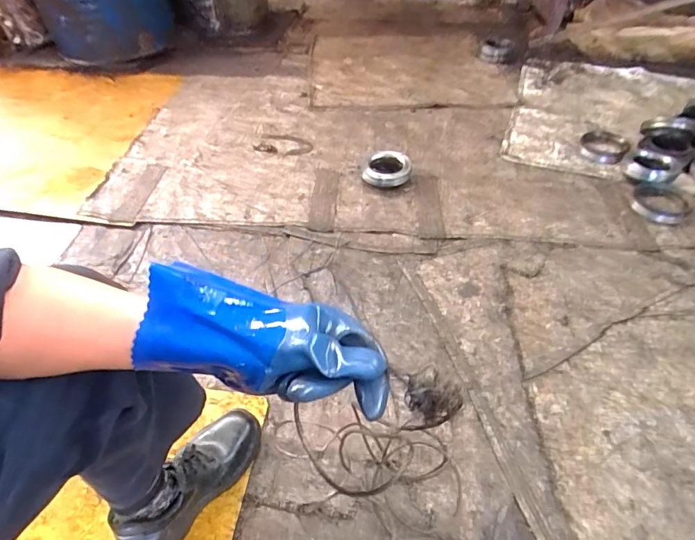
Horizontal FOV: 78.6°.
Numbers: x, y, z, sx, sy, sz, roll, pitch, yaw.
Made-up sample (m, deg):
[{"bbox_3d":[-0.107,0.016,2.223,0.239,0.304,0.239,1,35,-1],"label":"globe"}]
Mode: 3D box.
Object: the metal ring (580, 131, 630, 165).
[{"bbox_3d":[0.869,-0.418,1.448,0.149,0.040,0.149,-1,47,1],"label":"metal ring"}]

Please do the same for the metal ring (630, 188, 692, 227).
[{"bbox_3d":[0.905,-0.185,1.229,0.141,0.025,0.145,-1,47,1],"label":"metal ring"}]

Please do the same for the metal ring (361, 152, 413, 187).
[{"bbox_3d":[0.128,-0.325,1.356,0.150,0.067,0.150,-1,47,1],"label":"metal ring"}]

